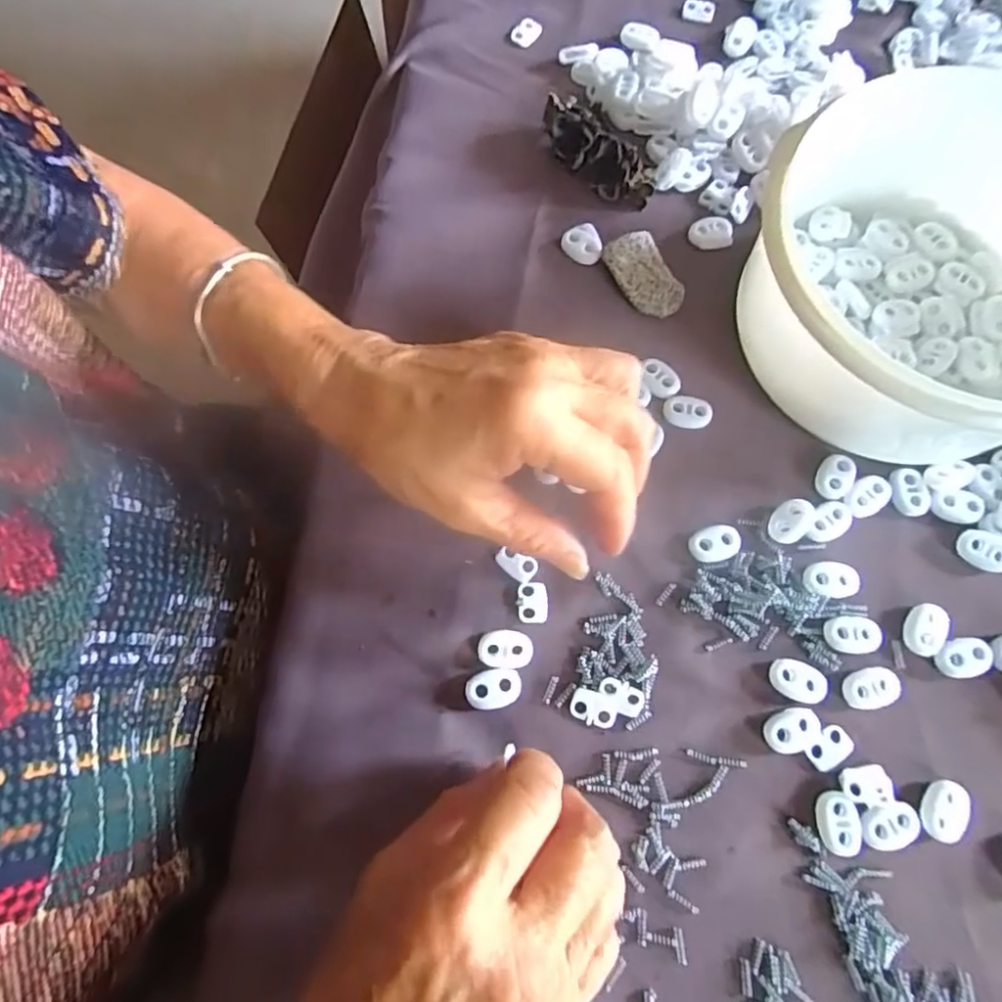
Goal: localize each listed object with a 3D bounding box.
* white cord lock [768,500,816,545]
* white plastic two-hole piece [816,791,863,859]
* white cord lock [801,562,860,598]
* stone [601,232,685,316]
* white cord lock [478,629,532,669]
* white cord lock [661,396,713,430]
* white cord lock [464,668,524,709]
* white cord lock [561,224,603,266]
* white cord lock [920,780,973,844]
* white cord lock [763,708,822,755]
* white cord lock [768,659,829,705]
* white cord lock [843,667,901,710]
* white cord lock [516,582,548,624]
[{"bbox_3d":[0.130,0.009,0.271,0.022,0.008,0.016,-38,76,-9],"label":"white cord lock"},{"bbox_3d":[0.131,0.126,0.235,0.015,0.004,0.022,-2,73,1],"label":"white plastic two-hole piece"},{"bbox_3d":[0.144,0.034,0.264,0.023,0.004,0.016,6,74,3],"label":"white cord lock"},{"bbox_3d":[0.074,-0.114,0.308,0.028,0.014,0.045,-28,75,-7],"label":"stone"},{"bbox_3d":[0.002,0.063,0.256,0.023,0.007,0.016,6,74,3],"label":"white cord lock"},{"bbox_3d":[0.089,-0.042,0.289,0.022,0.007,0.014,13,74,5],"label":"white cord lock"},{"bbox_3d":[-0.003,0.079,0.253,0.023,0.004,0.015,-7,73,-1],"label":"white cord lock"},{"bbox_3d":[0.042,-0.134,0.317,0.019,0.008,0.020,-8,73,-1],"label":"white cord lock"},{"bbox_3d":[0.173,0.121,0.236,0.015,0.008,0.022,35,77,11],"label":"white cord lock"},{"bbox_3d":[0.119,0.094,0.247,0.023,0.004,0.016,-23,74,-5],"label":"white cord lock"},{"bbox_3d":[0.124,0.075,0.252,0.024,0.004,0.015,19,75,7],"label":"white cord lock"},{"bbox_3d":[0.153,0.078,0.250,0.022,0.005,0.016,-10,73,-2],"label":"white cord lock"},{"bbox_3d":[0.014,0.044,0.264,0.013,0.004,0.018,-2,73,1],"label":"white cord lock"}]

